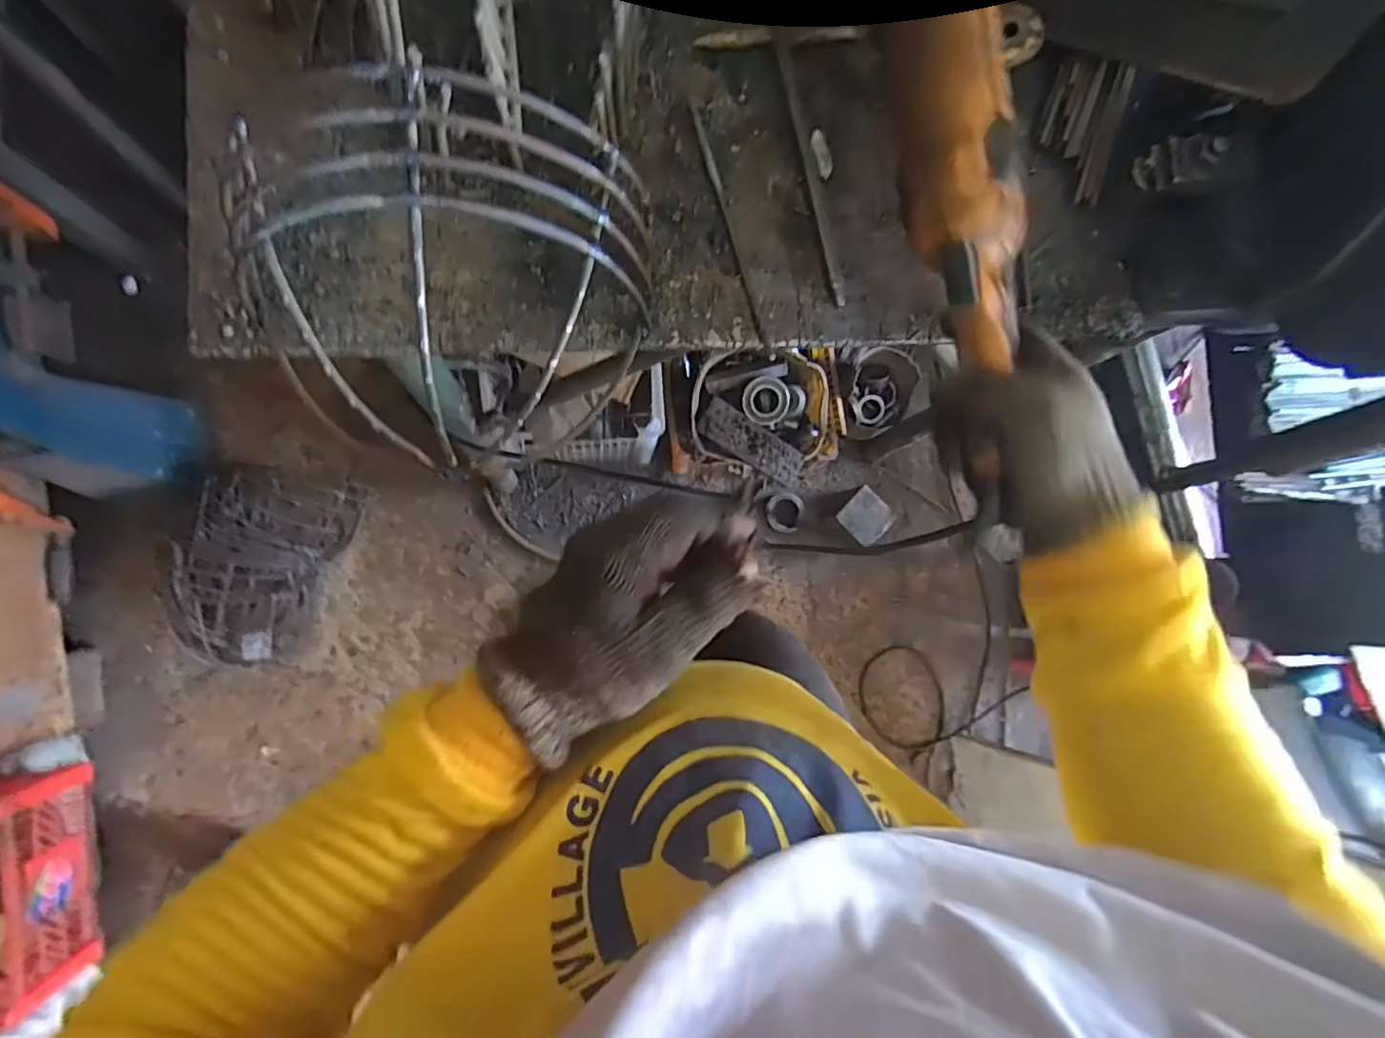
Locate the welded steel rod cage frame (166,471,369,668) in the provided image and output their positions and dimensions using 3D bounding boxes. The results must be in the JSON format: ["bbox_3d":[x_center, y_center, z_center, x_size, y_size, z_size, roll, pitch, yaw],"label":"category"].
[{"bbox_3d":[-0.804,0.087,1.134,0.231,0.148,0.365,16,83,-6],"label":"welded steel rod cage frame"}]

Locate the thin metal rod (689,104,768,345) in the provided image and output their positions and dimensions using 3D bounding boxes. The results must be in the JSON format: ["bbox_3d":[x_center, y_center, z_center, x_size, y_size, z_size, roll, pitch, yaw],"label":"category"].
[{"bbox_3d":[0.026,-0.215,0.440,0.007,0.004,0.183,-15,88,-9],"label":"thin metal rod"}]

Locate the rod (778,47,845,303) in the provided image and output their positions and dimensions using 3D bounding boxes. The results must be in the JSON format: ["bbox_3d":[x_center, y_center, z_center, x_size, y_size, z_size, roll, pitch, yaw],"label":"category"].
[{"bbox_3d":[0.088,-0.255,0.449,0.011,0.006,0.202,-11,87,-9],"label":"rod"}]

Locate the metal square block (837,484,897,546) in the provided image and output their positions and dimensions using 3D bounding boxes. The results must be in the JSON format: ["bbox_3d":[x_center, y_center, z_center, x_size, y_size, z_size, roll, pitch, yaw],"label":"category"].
[{"bbox_3d":[0.368,-0.004,1.280,0.100,0.016,0.097,45,92,9],"label":"metal square block"}]

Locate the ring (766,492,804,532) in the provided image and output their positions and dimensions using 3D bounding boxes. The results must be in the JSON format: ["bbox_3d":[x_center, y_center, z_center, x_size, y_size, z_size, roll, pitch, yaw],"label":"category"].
[{"bbox_3d":[0.198,-0.015,1.309,0.077,0.008,0.085,24,88,6],"label":"ring"}]

